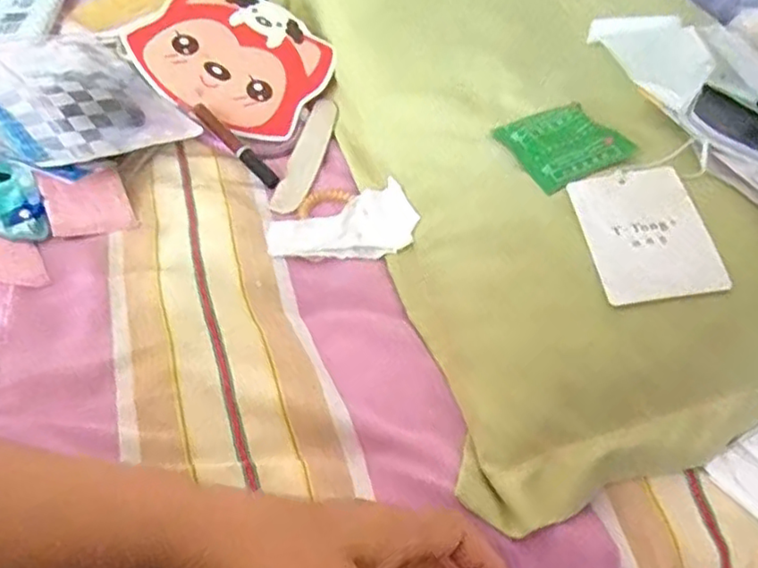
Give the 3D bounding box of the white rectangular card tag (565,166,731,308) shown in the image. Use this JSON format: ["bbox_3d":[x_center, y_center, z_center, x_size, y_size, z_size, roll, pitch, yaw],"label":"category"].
[{"bbox_3d":[0.153,-0.031,0.378,0.066,0.005,0.095,-10,52,5],"label":"white rectangular card tag"}]

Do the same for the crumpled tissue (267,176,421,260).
[{"bbox_3d":[-0.024,-0.040,0.466,0.109,0.020,0.054,-18,48,-24],"label":"crumpled tissue"}]

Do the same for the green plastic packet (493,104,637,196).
[{"bbox_3d":[0.124,-0.097,0.438,0.068,0.009,0.079,-24,47,-2],"label":"green plastic packet"}]

